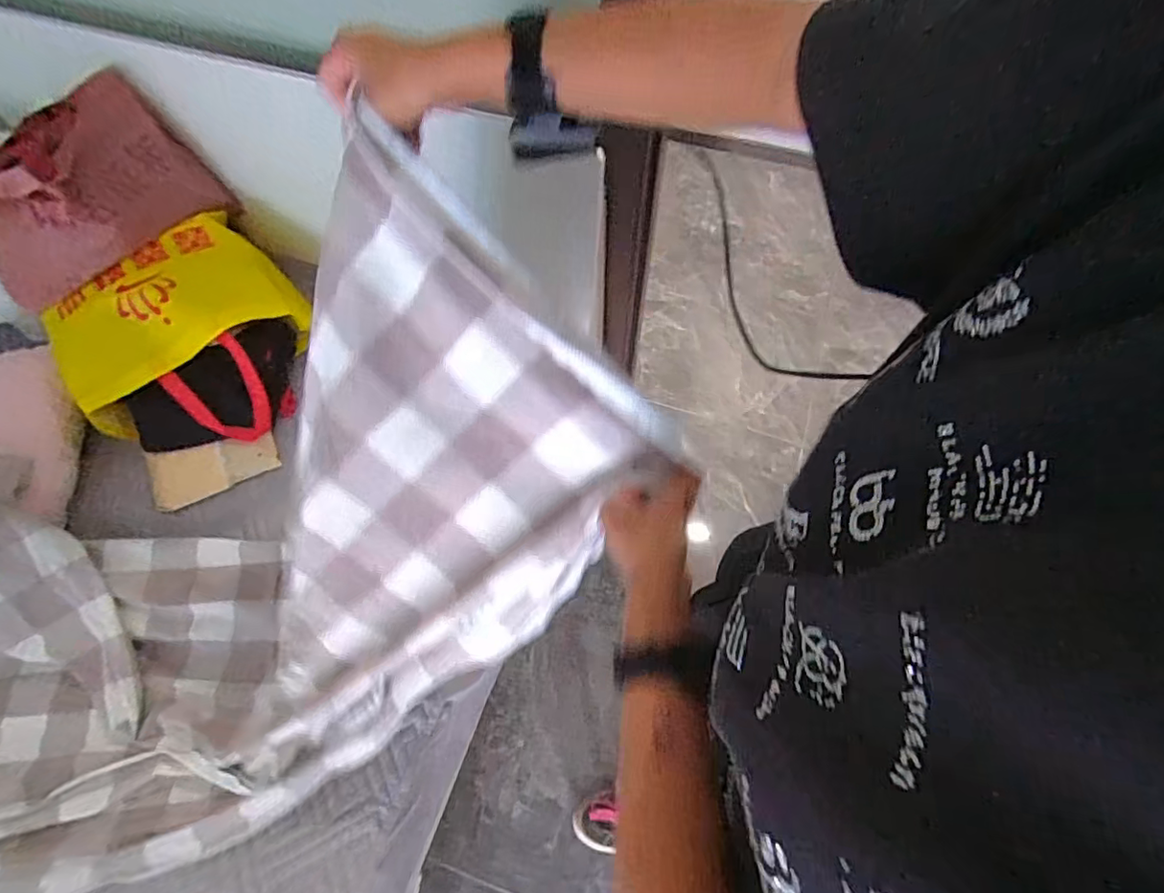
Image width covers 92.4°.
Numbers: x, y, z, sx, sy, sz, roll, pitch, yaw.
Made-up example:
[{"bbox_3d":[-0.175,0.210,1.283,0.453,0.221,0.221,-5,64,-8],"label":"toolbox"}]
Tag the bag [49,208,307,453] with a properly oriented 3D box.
[{"bbox_3d":[-0.635,-0.164,0.923,0.299,0.175,0.360,40,71,17],"label":"bag"}]

